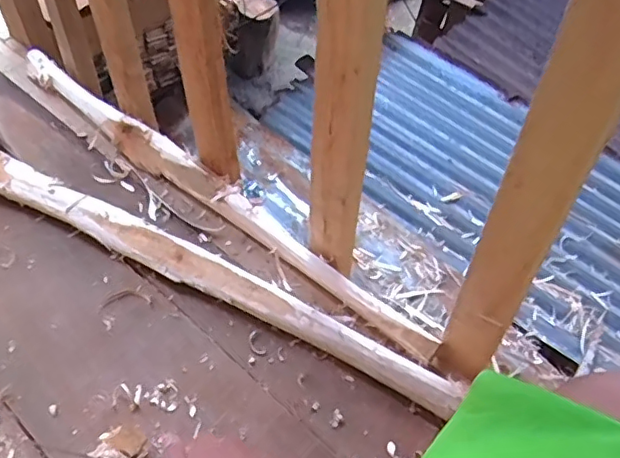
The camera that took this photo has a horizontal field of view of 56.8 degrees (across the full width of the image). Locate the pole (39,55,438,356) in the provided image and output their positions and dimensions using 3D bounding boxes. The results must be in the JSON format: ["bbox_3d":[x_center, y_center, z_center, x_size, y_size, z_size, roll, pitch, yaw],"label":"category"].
[{"bbox_3d":[-0.173,-0.073,0.806,0.827,0.048,0.048,35,54,24],"label":"pole"}]

